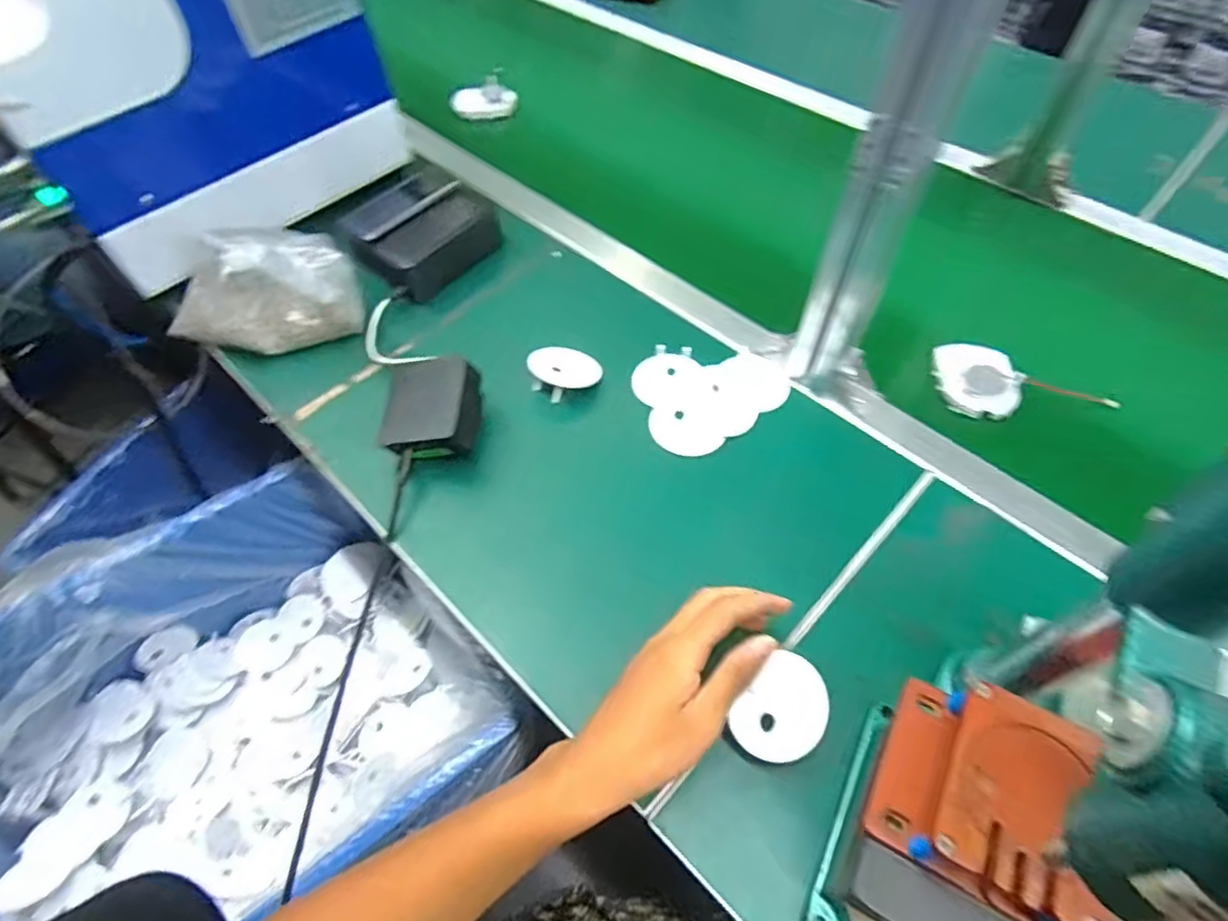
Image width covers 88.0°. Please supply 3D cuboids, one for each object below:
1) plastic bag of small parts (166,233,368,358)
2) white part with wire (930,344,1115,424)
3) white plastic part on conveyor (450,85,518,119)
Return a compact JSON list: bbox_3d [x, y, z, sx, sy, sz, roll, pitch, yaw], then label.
[{"bbox_3d":[-0.331,-0.152,0.585,0.187,0.101,0.054,-4,55,-3],"label":"plastic bag of small parts"},{"bbox_3d":[0.353,-0.073,0.565,0.127,0.019,0.079,-2,55,-2],"label":"white part with wire"},{"bbox_3d":[-0.174,-0.478,0.854,0.086,0.031,0.031,-9,56,-6],"label":"white plastic part on conveyor"}]

